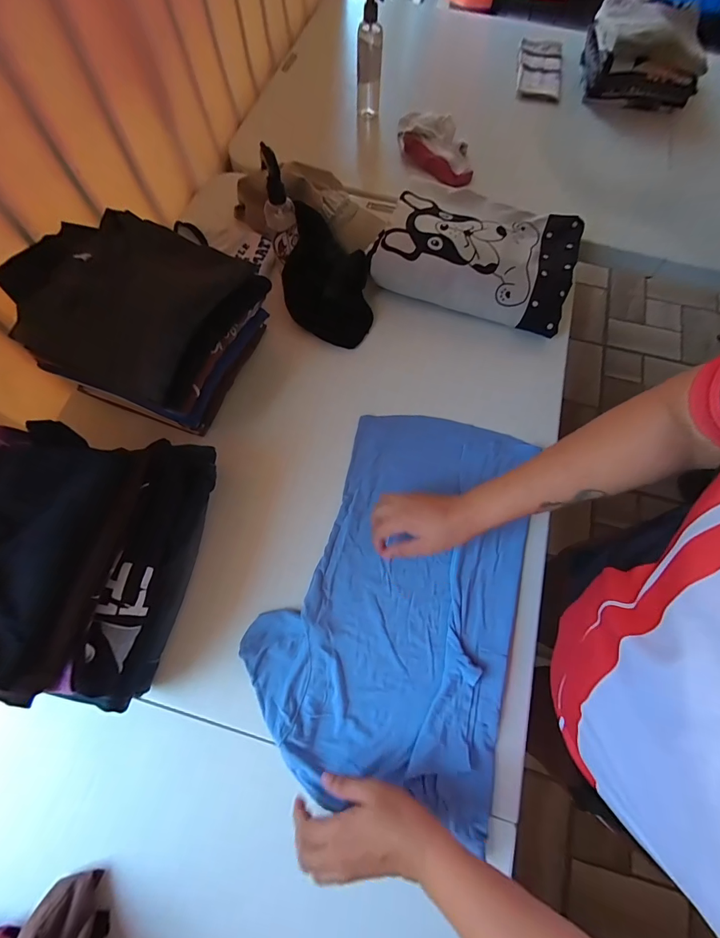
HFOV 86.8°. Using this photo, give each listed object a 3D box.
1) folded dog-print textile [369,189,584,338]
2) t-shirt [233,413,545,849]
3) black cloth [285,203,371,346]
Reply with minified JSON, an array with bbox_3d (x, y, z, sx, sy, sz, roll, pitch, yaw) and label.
[{"bbox_3d":[0.202,-0.371,0.641,0.306,0.071,0.208,19,70,7],"label":"folded dog-print textile"},{"bbox_3d":[0.055,0.141,0.509,0.297,0.030,0.474,16,70,6],"label":"t-shirt"},{"bbox_3d":[-0.052,-0.327,0.645,0.133,0.095,0.205,-1,69,-1],"label":"black cloth"}]

